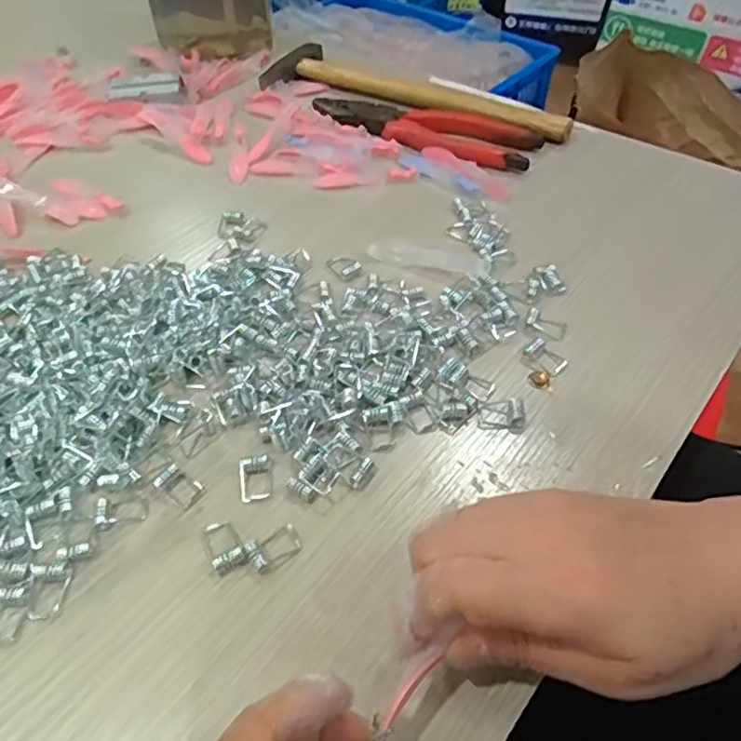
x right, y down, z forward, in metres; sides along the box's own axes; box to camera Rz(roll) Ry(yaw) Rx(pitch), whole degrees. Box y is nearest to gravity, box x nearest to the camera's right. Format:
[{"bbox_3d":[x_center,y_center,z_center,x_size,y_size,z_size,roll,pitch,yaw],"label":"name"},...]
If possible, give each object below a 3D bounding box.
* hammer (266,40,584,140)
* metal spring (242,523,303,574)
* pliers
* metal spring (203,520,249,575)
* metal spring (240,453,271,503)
[{"bbox_3d":[0.033,-0.244,0.535,0.291,0.017,0.049,24,54,23],"label":"hammer"},{"bbox_3d":[-0.042,0.077,0.271,0.023,0.007,0.014,-27,54,-20],"label":"metal spring"},{"bbox_3d":[0.044,-0.199,0.496,0.187,0.013,0.060,29,56,23],"label":"pliers"},{"bbox_3d":[-0.065,0.076,0.274,0.015,0.007,0.025,-22,52,-16],"label":"metal spring"},{"bbox_3d":[-0.056,0.051,0.295,0.015,0.007,0.021,-7,50,-5],"label":"metal spring"}]

